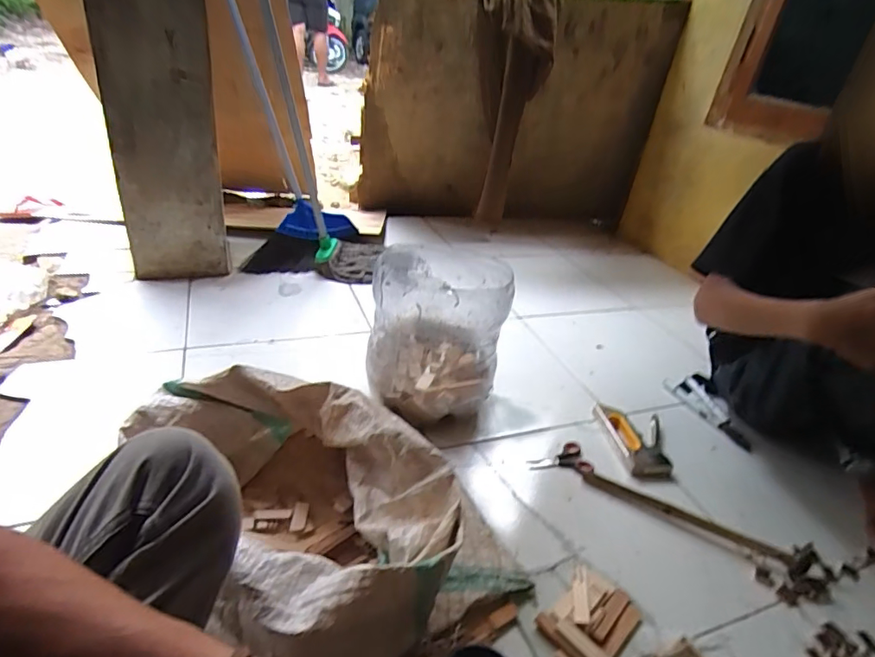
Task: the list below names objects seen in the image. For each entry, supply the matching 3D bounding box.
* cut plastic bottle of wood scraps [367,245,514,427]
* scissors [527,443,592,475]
[{"bbox_3d":[-0.001,0.009,0.950,0.231,0.280,0.243,9,30,2],"label":"cut plastic bottle of wood scraps"},{"bbox_3d":[0.217,0.237,0.908,0.110,0.014,0.068,-1,32,-15],"label":"scissors"}]

